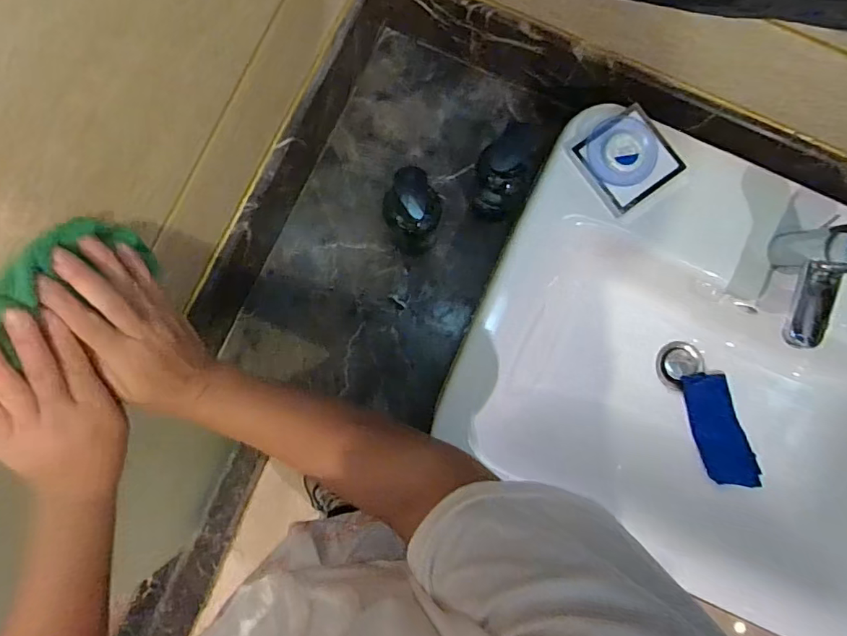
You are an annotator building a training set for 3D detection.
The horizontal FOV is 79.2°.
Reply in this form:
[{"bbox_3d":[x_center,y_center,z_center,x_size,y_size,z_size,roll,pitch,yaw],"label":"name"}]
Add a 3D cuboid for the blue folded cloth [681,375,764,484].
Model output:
[{"bbox_3d":[0.377,0.139,0.648,0.060,0.022,0.144,-12,78,-5],"label":"blue folded cloth"}]

